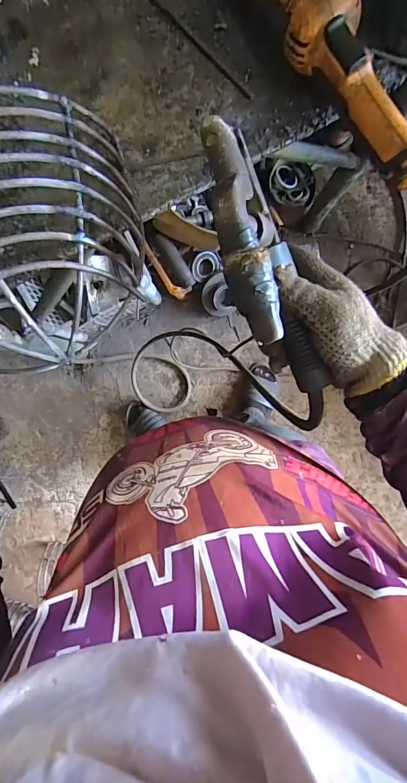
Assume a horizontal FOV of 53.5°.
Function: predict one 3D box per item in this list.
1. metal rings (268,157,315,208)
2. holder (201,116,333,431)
[{"bbox_3d":[0.252,-0.598,1.145,0.132,0.035,0.130,0,95,0],"label":"metal rings"},{"bbox_3d":[0.046,-0.075,0.329,0.069,0.069,0.264,-21,108,2],"label":"holder"}]

